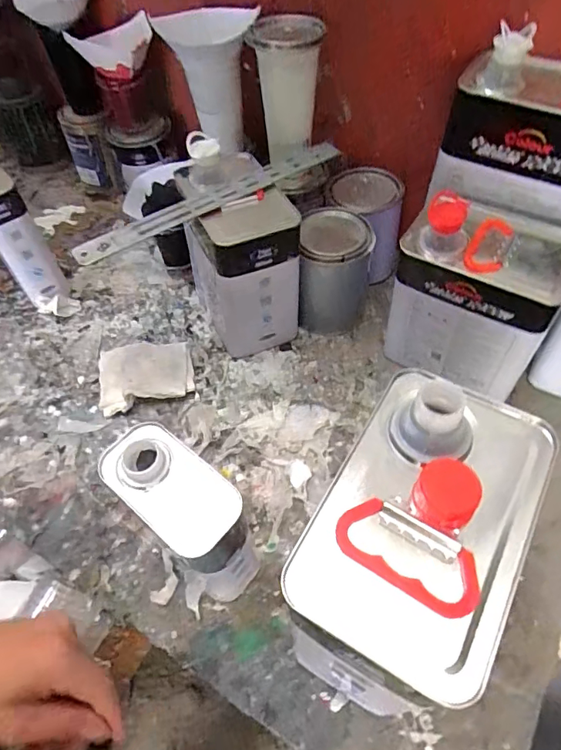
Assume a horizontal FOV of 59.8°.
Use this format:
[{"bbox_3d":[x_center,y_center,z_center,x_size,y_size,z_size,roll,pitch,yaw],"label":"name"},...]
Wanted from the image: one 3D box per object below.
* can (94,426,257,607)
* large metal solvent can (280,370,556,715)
[{"bbox_3d":[-0.077,0.132,0.434,0.105,0.191,0.060,34,63,24],"label":"can"},{"bbox_3d":[0.077,0.148,0.354,0.114,0.291,0.146,21,58,17],"label":"large metal solvent can"}]

